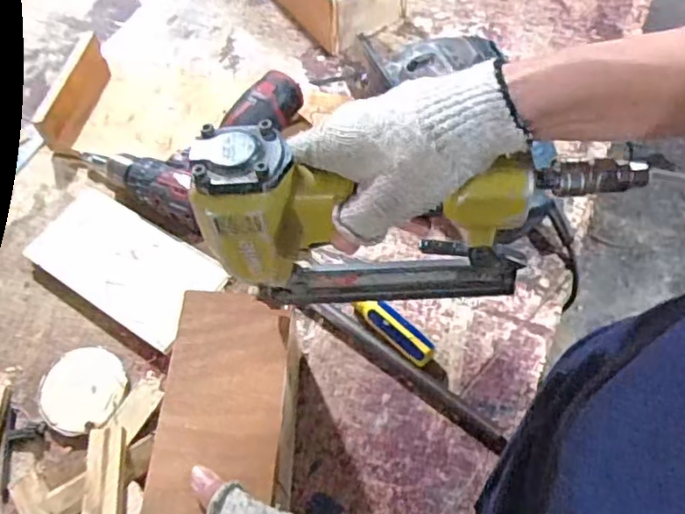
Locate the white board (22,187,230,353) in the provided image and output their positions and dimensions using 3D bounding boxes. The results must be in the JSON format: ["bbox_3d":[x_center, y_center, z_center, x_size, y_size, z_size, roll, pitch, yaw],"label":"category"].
[{"bbox_3d":[-0.229,0.004,0.653,0.211,0.025,0.101,29,67,17],"label":"white board"}]

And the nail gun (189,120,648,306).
[{"bbox_3d":[0.045,-0.027,0.423,0.260,0.140,0.060,-4,62,1],"label":"nail gun"}]

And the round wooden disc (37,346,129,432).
[{"bbox_3d":[-0.247,0.124,0.594,0.075,0.009,0.080,-1,62,2],"label":"round wooden disc"}]

